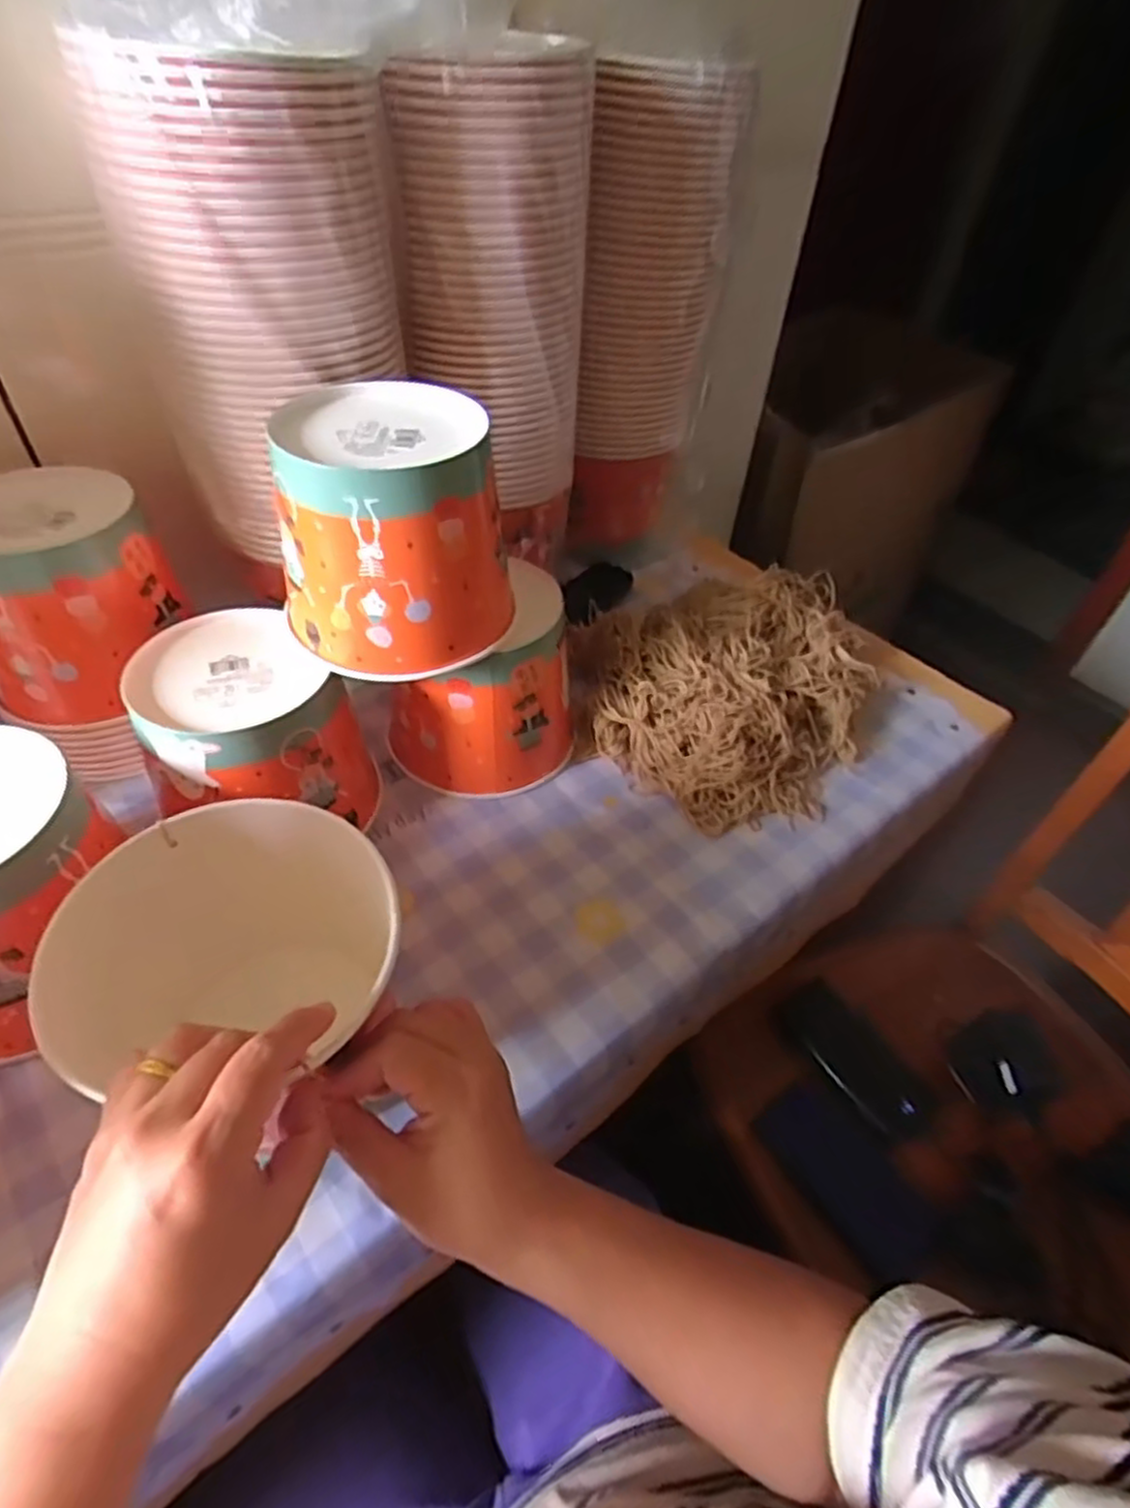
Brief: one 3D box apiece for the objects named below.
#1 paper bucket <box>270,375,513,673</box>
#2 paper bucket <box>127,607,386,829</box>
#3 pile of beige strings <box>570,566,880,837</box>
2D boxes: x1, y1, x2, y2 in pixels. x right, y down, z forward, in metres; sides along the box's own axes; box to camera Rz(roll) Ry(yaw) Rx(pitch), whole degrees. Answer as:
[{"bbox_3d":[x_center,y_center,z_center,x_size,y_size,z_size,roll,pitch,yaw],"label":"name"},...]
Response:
[{"bbox_3d":[-0.109,-0.147,0.486,0.141,0.129,0.140,-4,48,-7],"label":"paper bucket"},{"bbox_3d":[-0.216,-0.013,0.531,0.138,0.129,0.134,2,47,-2],"label":"paper bucket"},{"bbox_3d":[0.145,-0.060,0.642,0.261,0.063,0.264,0,47,-4],"label":"pile of beige strings"}]

